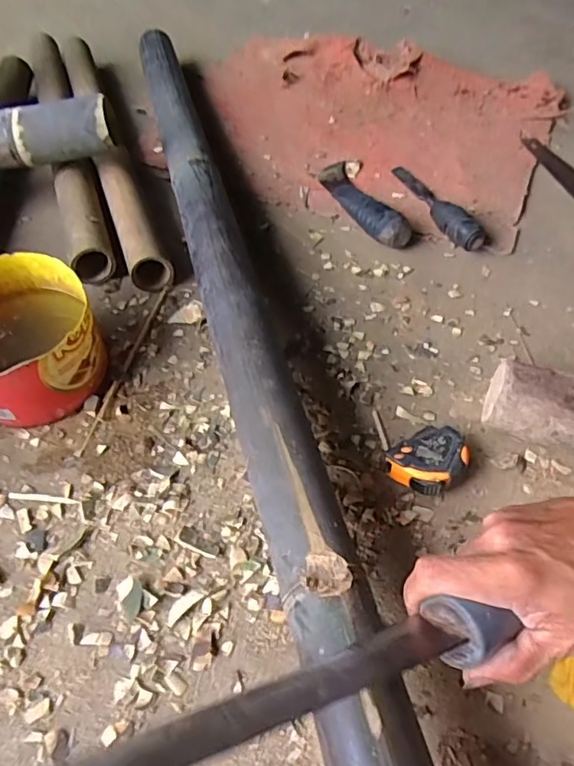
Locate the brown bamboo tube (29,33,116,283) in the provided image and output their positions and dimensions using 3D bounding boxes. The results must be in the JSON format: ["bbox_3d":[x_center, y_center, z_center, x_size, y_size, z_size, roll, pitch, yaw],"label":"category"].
[{"bbox_3d":[-0.337,-0.375,0.852,0.060,0.059,0.625,-17,56,-11],"label":"brown bamboo tube"}]

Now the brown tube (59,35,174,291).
[{"bbox_3d":[-0.273,-0.367,0.846,0.057,0.057,0.636,-18,56,-11],"label":"brown tube"}]

